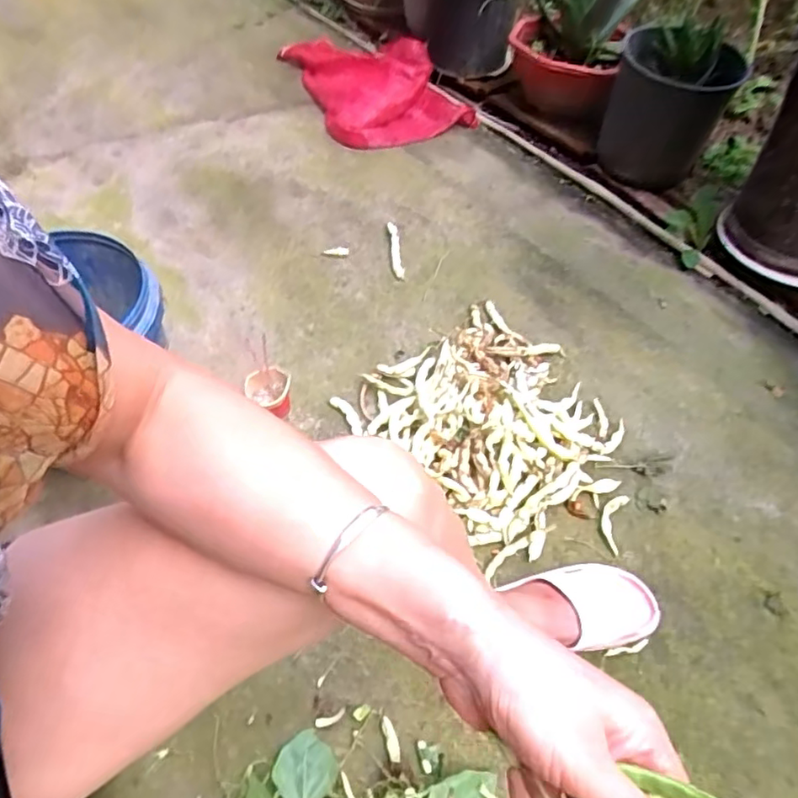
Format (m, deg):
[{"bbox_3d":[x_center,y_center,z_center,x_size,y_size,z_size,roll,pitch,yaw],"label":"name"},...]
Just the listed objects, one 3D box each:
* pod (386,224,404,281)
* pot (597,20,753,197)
[{"bbox_3d":[-0.006,-0.295,1.192,0.021,0.016,0.145,-4,52,-4],"label":"pod"},{"bbox_3d":[0.569,-0.616,1.318,0.225,0.273,0.221,16,53,11],"label":"pot"}]

